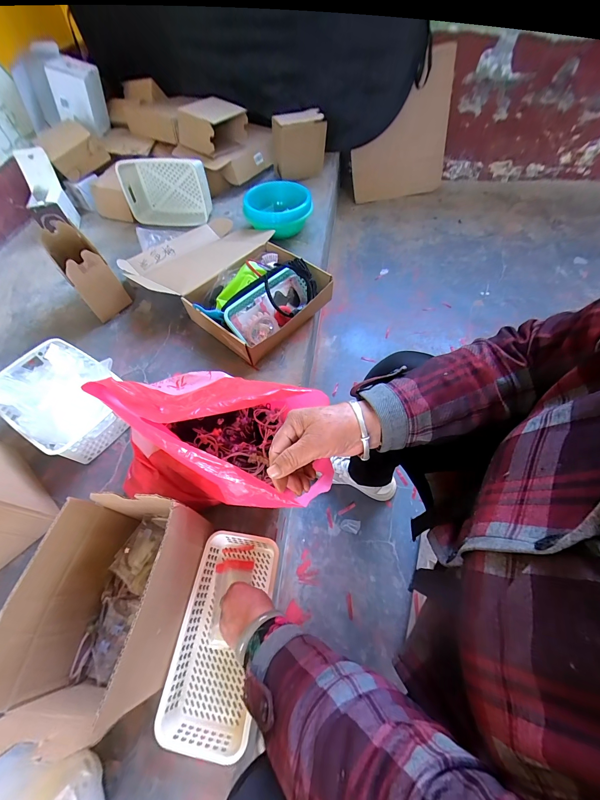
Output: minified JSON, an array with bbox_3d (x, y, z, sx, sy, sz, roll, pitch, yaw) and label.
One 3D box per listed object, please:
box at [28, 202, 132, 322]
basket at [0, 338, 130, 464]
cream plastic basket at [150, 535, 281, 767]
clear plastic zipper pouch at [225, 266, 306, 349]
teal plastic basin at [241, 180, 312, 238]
[{"bbox_3d":[-0.621,-0.371,0.884,0.106,0.178,0.219,-38,64,-19],"label":"box"},{"bbox_3d":[-0.530,-0.011,0.672,0.299,0.151,0.209,24,62,17],"label":"basket"},{"bbox_3d":[-0.117,0.360,0.482,0.123,0.058,0.264,6,58,7],"label":"cream plastic basket"},{"bbox_3d":[-0.075,-0.247,0.789,0.258,0.078,0.136,-41,65,-20],"label":"clear plastic zipper pouch"},{"bbox_3d":[-0.076,-0.667,1.071,0.237,0.116,0.167,-2,58,2],"label":"teal plastic basin"}]

